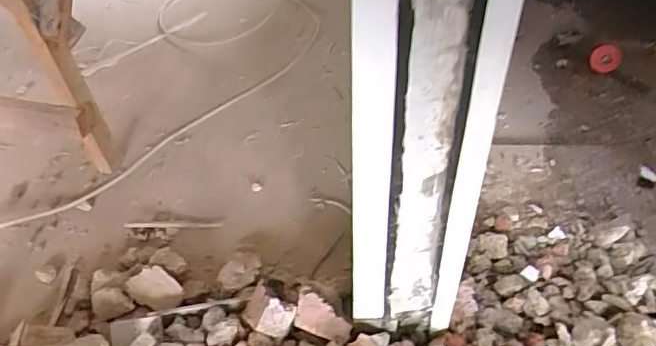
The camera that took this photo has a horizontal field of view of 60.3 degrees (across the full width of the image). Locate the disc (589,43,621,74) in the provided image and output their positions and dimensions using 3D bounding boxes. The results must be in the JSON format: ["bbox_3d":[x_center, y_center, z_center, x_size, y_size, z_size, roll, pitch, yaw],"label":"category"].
[{"bbox_3d":[0.777,-0.319,1.583,0.078,0.014,0.083,-1,87,18],"label":"disc"}]

